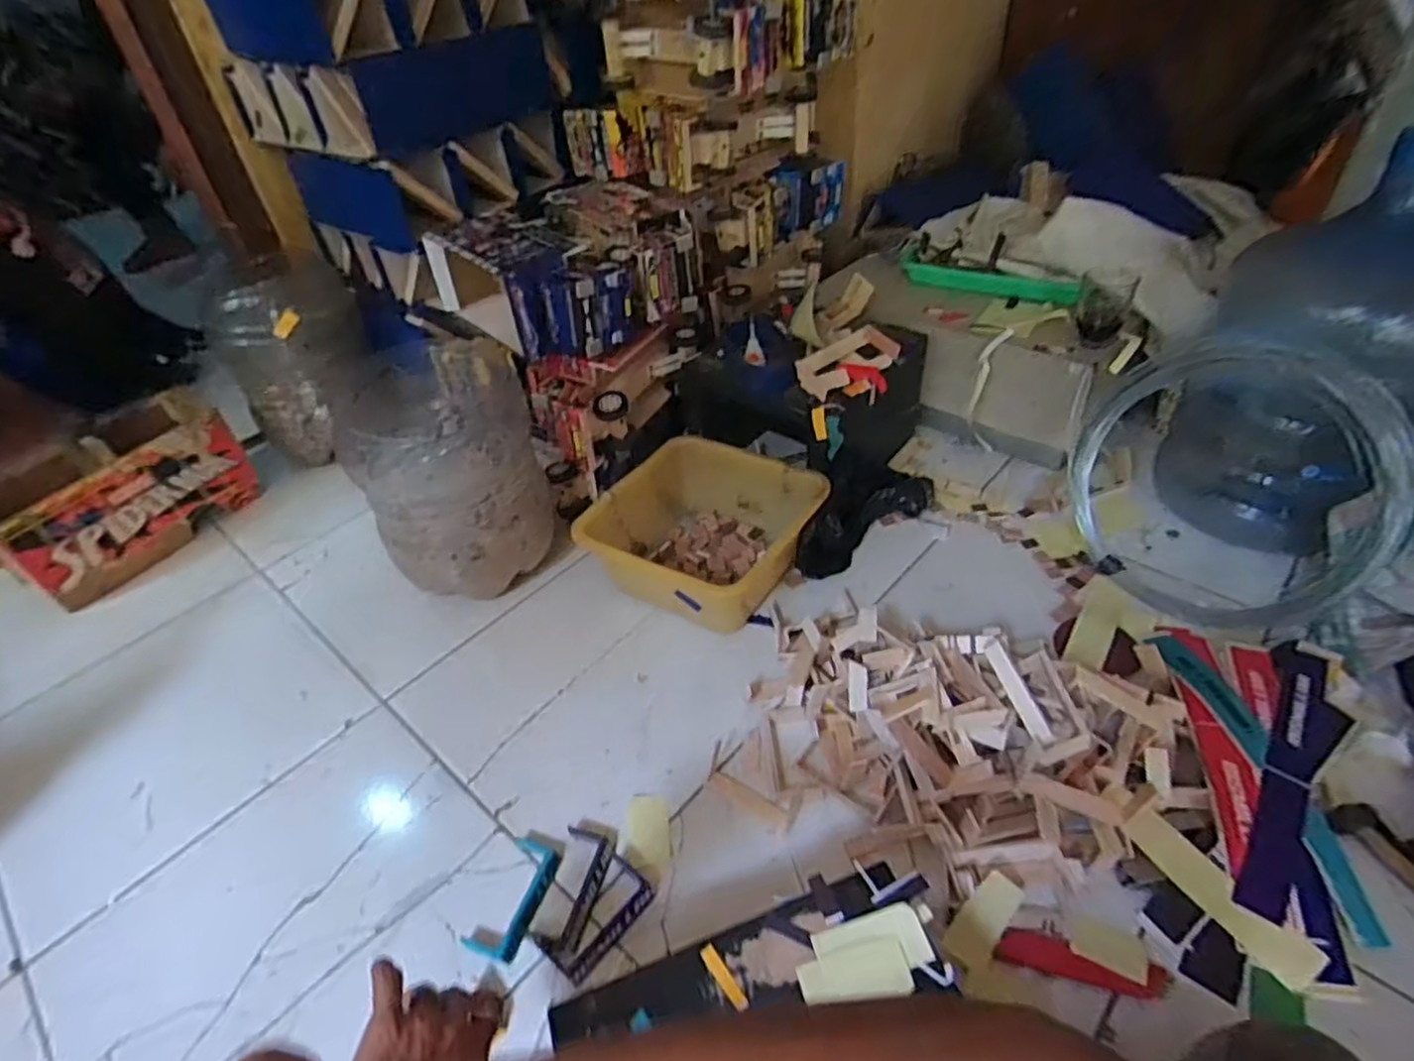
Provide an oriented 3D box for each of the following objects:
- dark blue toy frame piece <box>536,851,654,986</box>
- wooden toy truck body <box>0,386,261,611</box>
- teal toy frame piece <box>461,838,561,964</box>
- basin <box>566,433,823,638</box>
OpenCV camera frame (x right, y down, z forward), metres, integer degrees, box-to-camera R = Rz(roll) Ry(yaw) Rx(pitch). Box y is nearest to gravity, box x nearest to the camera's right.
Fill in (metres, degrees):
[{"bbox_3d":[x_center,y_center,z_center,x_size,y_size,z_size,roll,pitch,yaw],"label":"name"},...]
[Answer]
[{"bbox_3d":[-0.105,0.371,0.696,0.062,0.011,0.111,27,51,33],"label":"dark blue toy frame piece"},{"bbox_3d":[-0.960,-0.055,1.190,0.153,0.191,0.355,20,47,28],"label":"wooden toy truck body"},{"bbox_3d":[-0.191,0.362,0.712,0.056,0.010,0.108,12,44,20],"label":"teal toy frame piece"},{"bbox_3d":[-0.009,0.008,1.015,0.277,0.140,0.257,19,47,27],"label":"basin"}]

